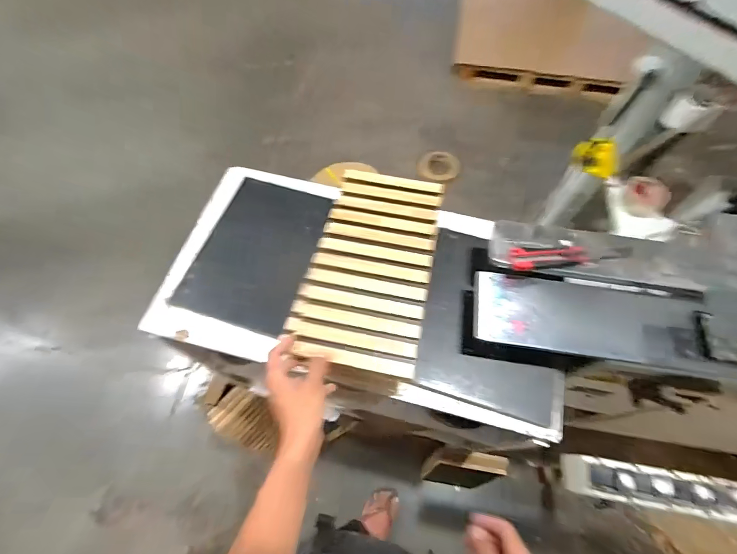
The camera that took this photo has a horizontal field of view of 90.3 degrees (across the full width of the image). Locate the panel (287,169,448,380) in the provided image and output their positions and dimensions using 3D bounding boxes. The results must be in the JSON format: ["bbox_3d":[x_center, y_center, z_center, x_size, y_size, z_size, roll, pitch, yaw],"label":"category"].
[{"bbox_3d":[0.003,-0.024,0.613,0.199,0.029,0.342,11,64,6],"label":"panel"}]

